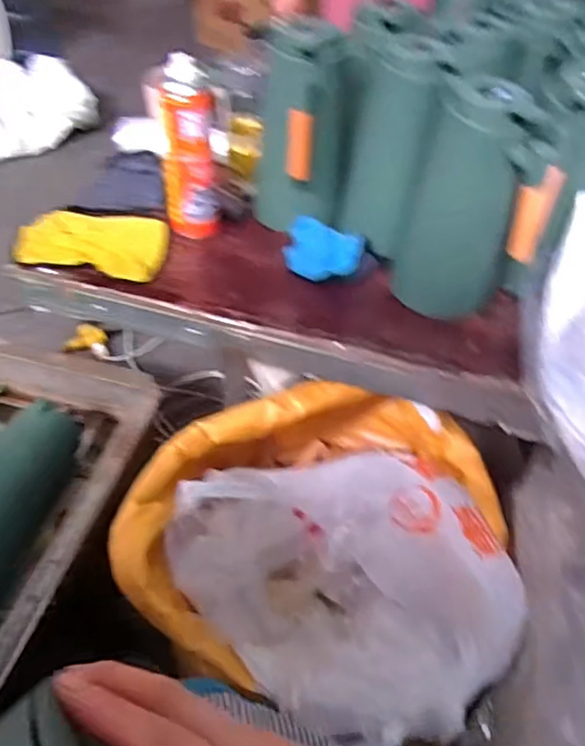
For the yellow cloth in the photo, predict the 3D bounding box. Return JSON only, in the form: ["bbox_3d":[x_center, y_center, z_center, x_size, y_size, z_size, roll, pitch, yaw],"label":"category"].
[{"bbox_3d":[-0.272,-0.181,0.835,0.206,0.019,0.140,8,47,5],"label":"yellow cloth"}]

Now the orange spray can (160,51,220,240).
[{"bbox_3d":[-0.135,-0.285,0.791,0.070,0.222,0.054,-4,47,-6],"label":"orange spray can"}]

